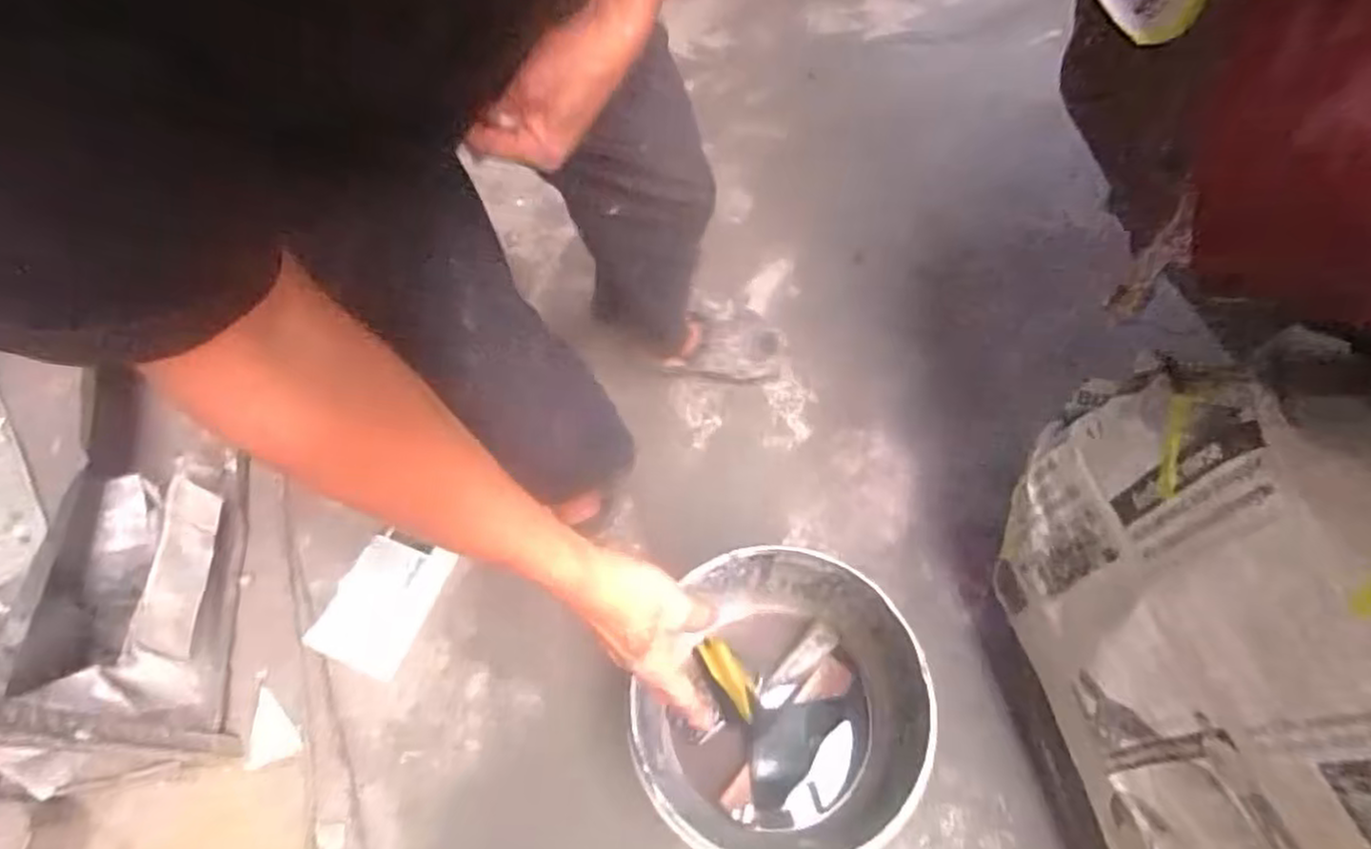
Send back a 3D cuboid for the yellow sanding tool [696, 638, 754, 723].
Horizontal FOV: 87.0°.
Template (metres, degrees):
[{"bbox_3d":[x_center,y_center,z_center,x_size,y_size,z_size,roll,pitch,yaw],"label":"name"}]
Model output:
[{"bbox_3d":[0.035,0.204,0.589,0.024,0.011,0.071,-30,55,-12],"label":"yellow sanding tool"}]

